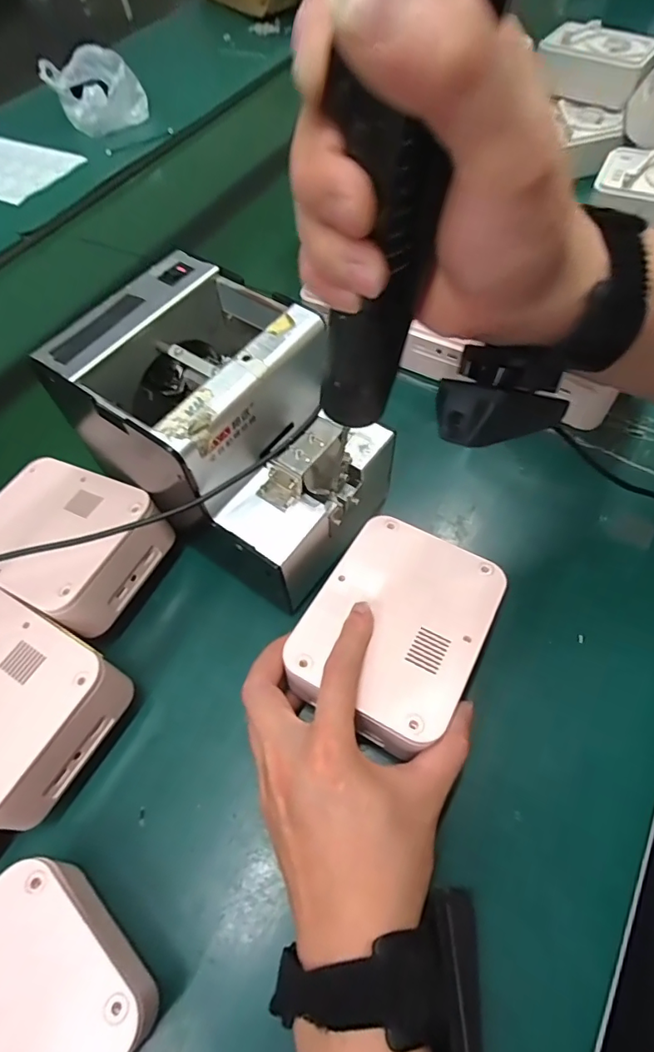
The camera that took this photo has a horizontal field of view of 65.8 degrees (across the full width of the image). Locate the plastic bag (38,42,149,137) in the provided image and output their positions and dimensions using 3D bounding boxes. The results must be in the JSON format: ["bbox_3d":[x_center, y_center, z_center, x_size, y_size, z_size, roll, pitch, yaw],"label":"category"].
[{"bbox_3d":[-0.376,-0.718,0.827,0.126,0.065,0.150,-34,61,-15],"label":"plastic bag"}]

